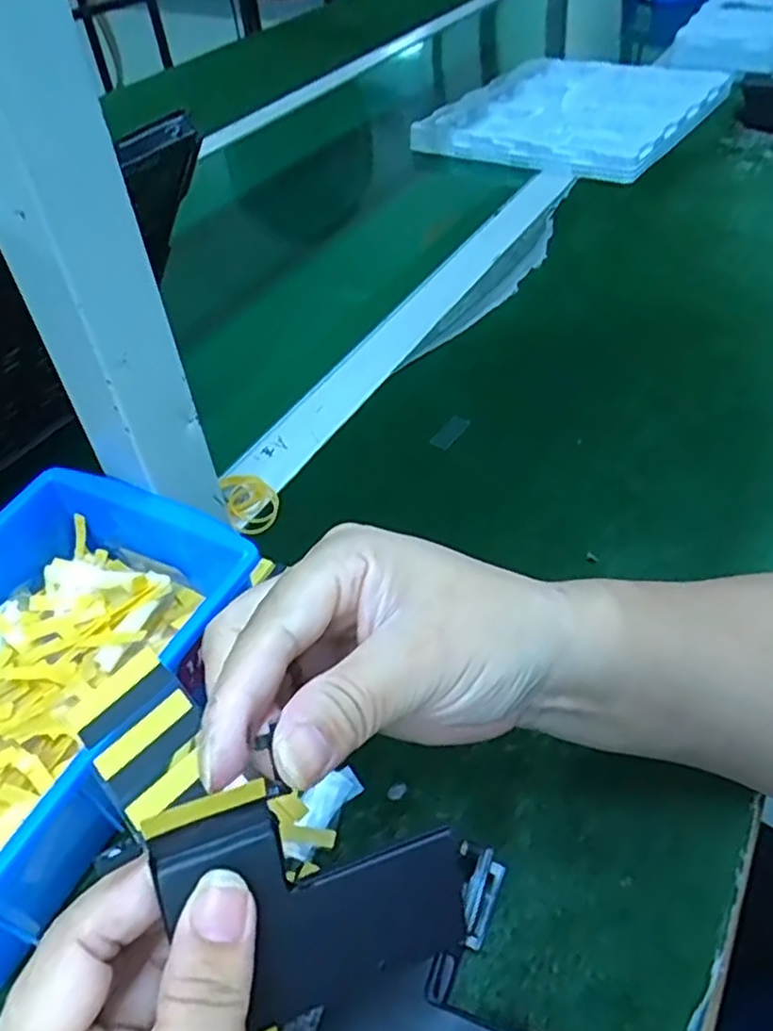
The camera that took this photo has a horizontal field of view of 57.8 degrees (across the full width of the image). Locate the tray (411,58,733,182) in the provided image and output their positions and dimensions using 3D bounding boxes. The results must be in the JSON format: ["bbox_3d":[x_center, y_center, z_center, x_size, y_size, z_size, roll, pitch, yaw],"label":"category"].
[{"bbox_3d":[0.227,-0.490,0.837,0.279,0.030,0.317,24,54,27],"label":"tray"}]

